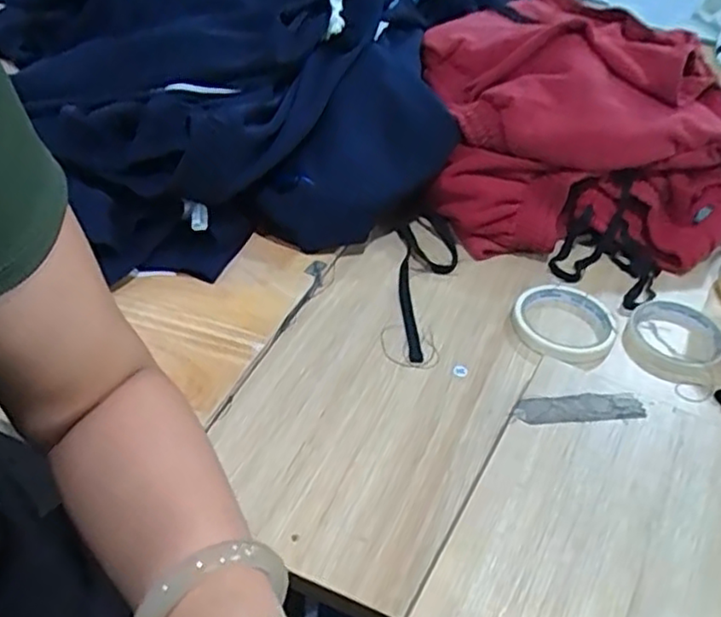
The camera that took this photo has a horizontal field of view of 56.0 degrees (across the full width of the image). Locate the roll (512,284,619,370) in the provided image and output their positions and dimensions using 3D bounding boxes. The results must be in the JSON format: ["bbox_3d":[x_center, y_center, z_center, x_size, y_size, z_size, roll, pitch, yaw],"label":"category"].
[{"bbox_3d":[0.195,0.010,0.642,0.093,0.013,0.102,2,43,-2],"label":"roll"}]

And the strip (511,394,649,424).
[{"bbox_3d":[0.166,0.077,0.516,0.099,0.004,0.024,-3,53,-9],"label":"strip"}]

